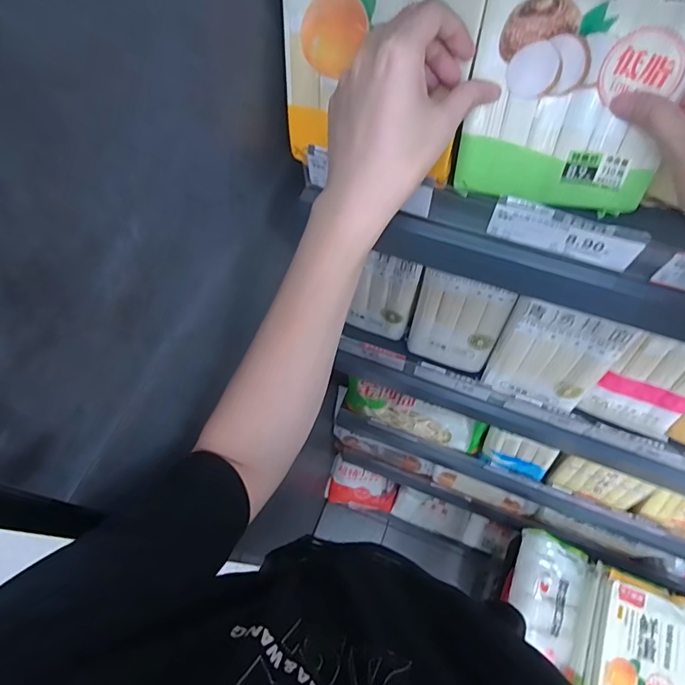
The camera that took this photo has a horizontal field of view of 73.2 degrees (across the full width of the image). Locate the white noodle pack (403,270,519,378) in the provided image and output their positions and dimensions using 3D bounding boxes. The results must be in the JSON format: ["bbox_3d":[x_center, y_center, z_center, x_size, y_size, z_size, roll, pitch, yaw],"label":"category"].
[{"bbox_3d":[0.140,-0.021,0.571,0.105,0.142,0.040,21,65,11],"label":"white noodle pack"}]

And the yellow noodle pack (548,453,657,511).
[{"bbox_3d":[0.441,0.230,0.784,0.141,0.111,0.037,20,49,11],"label":"yellow noodle pack"}]

